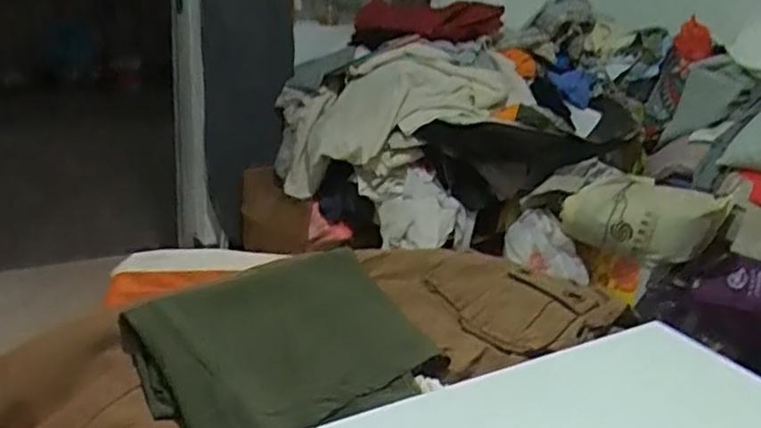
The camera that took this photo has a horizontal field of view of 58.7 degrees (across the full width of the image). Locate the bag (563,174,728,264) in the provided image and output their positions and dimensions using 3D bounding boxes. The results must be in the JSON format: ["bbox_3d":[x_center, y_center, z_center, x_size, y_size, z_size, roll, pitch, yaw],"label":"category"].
[{"bbox_3d":[0.645,0.016,1.680,0.366,0.163,0.109,11,21,19],"label":"bag"}]

